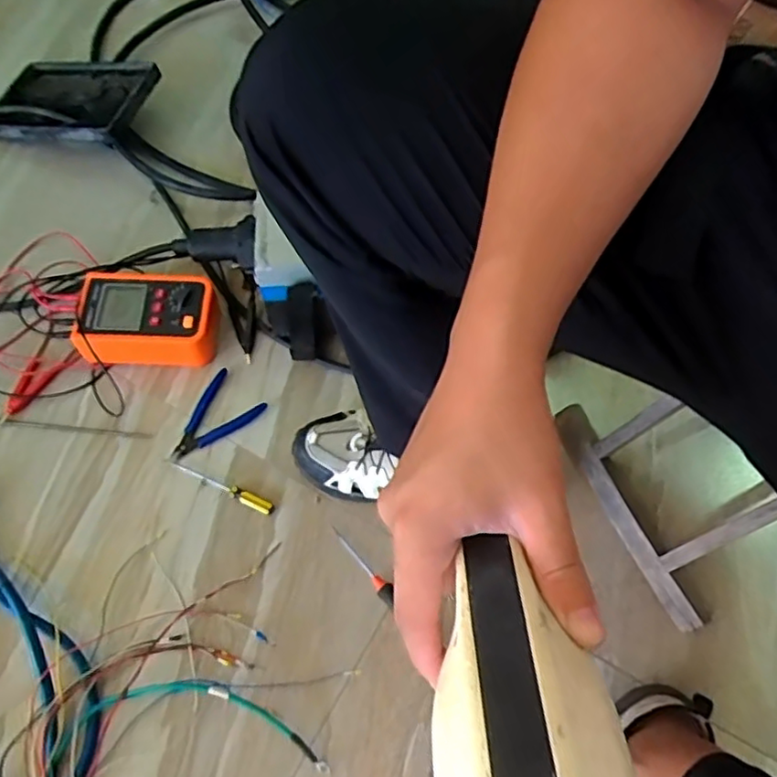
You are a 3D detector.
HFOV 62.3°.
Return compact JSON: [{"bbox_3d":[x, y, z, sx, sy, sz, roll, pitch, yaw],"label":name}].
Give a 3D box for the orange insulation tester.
[{"bbox_3d":[-0.300,-0.089,0.814,0.163,0.060,0.111,0,64,-1],"label":"orange insulation tester"}]

